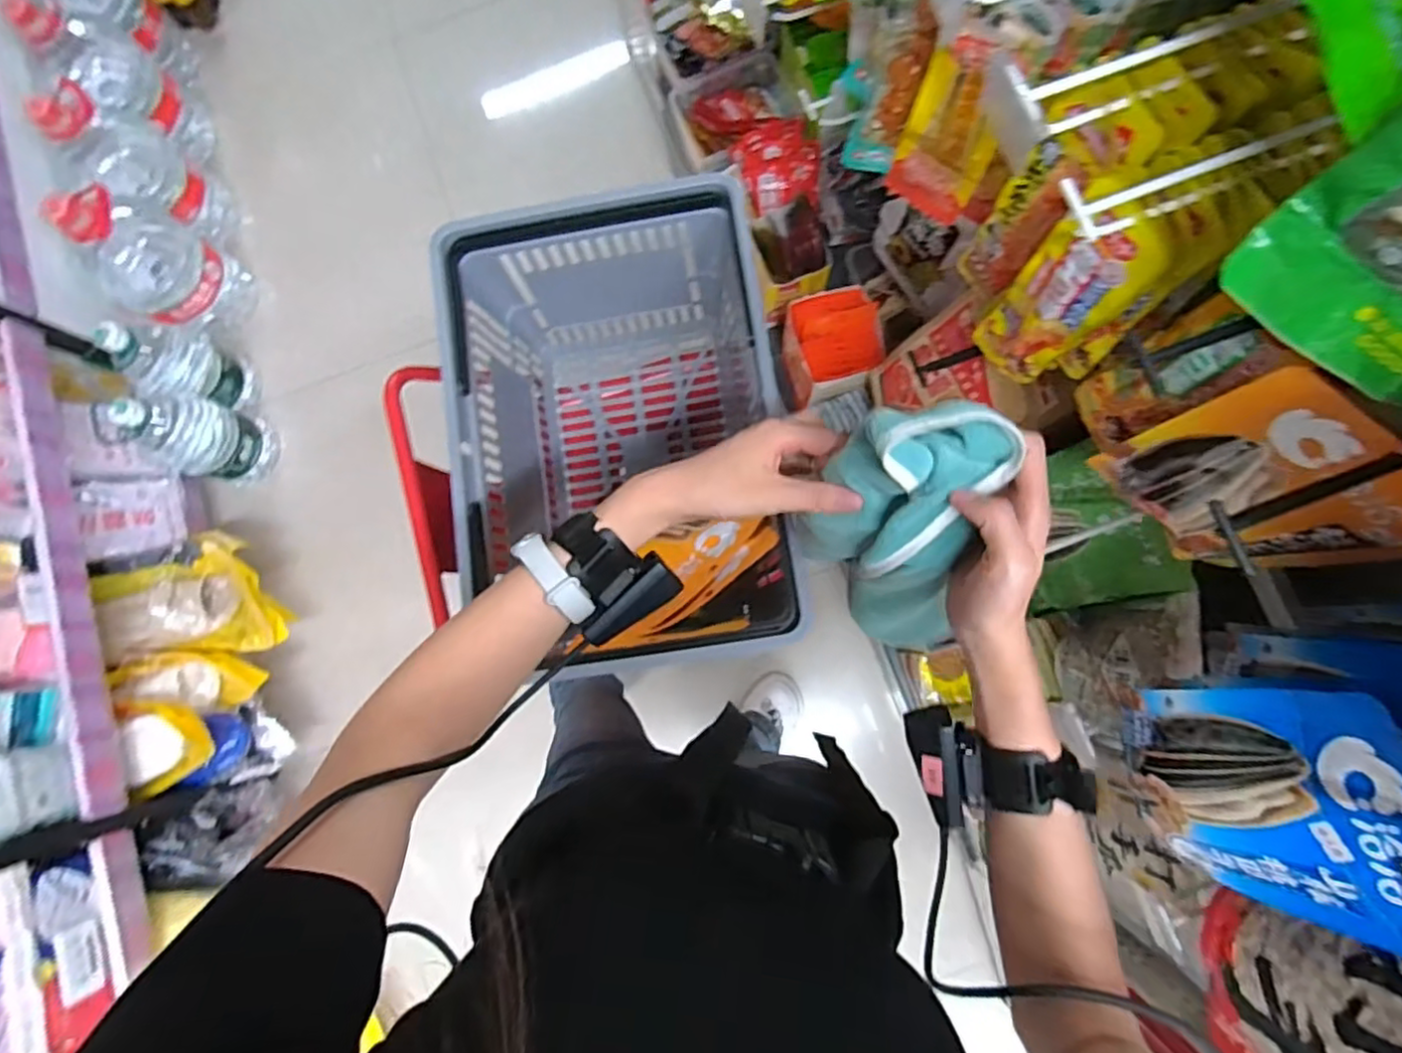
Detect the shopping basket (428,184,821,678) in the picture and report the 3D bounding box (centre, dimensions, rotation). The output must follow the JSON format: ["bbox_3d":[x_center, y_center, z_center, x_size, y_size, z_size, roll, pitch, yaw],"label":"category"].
[{"bbox_3d":[-0.071,-0.090,0.674,0.276,0.217,0.391,-9,82,3],"label":"shopping basket"}]

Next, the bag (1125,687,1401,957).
[{"bbox_3d":[0.362,0.179,0.422,0.022,0.180,0.149,-13,79,-14],"label":"bag"}]

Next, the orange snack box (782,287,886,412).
[{"bbox_3d":[0.199,-0.257,1.012,0.125,0.150,0.151,-10,82,3],"label":"orange snack box"}]

